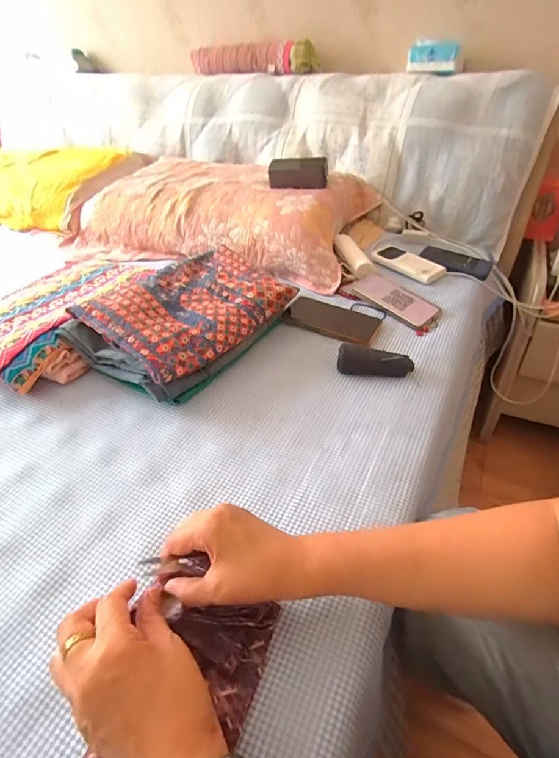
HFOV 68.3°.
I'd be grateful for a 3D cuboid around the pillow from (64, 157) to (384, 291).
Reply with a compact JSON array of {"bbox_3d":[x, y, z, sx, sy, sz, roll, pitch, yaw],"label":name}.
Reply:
[{"bbox_3d":[-0.148,-0.399,0.989,0.672,0.139,0.366,15,43,20],"label":"pillow"}]

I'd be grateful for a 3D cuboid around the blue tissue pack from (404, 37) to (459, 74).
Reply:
[{"bbox_3d":[0.367,-0.771,0.986,0.122,0.063,0.034,32,47,29],"label":"blue tissue pack"}]

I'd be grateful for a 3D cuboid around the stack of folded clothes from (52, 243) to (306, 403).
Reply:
[{"bbox_3d":[-0.146,-0.096,0.666,0.207,0.100,0.310,27,48,30],"label":"stack of folded clothes"}]

